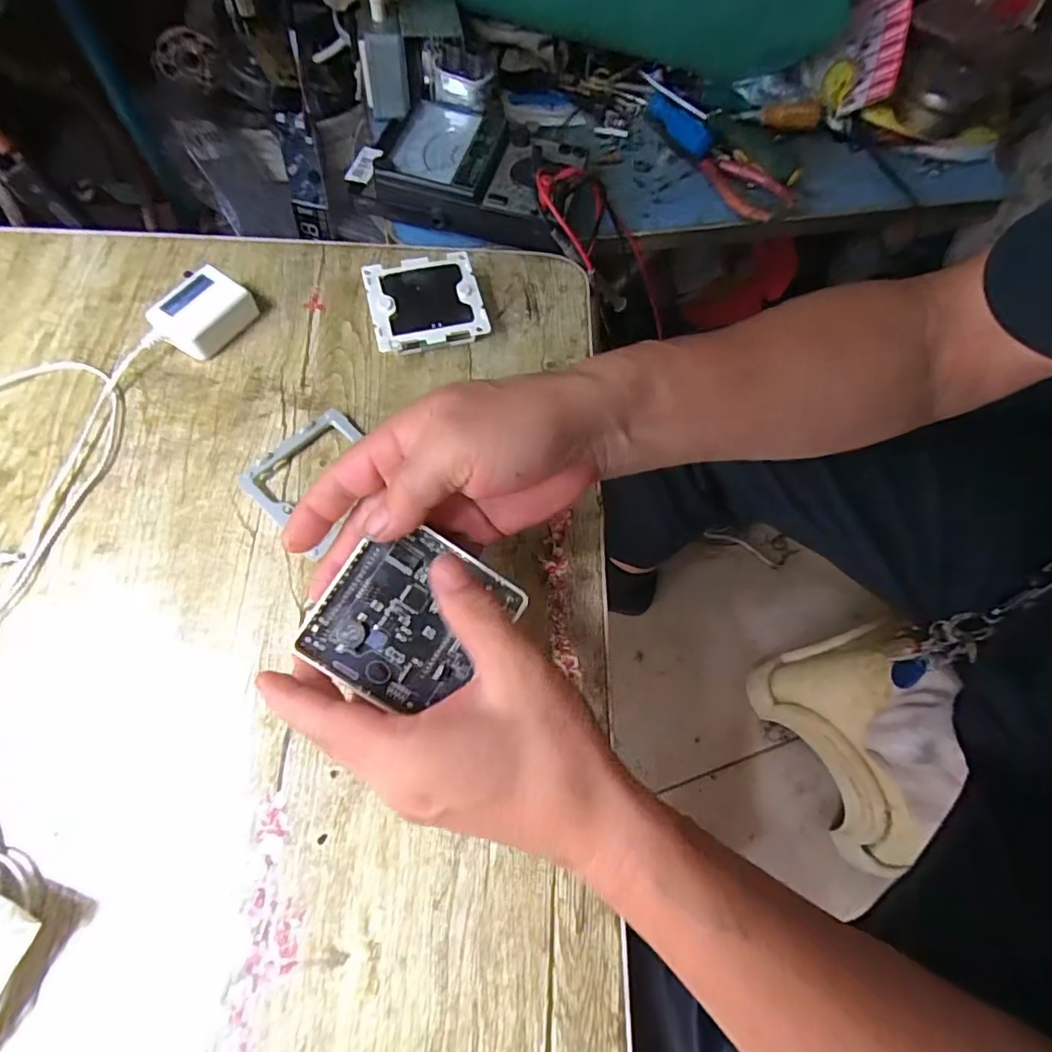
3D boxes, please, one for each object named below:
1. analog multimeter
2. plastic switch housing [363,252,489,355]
[{"bbox_3d":[-0.048,-0.314,0.479,0.200,0.040,0.120,14,67,3],"label":"analog multimeter"},{"bbox_3d":[-0.077,-0.167,0.423,0.082,0.029,0.077,-13,69,-8],"label":"plastic switch housing"}]

